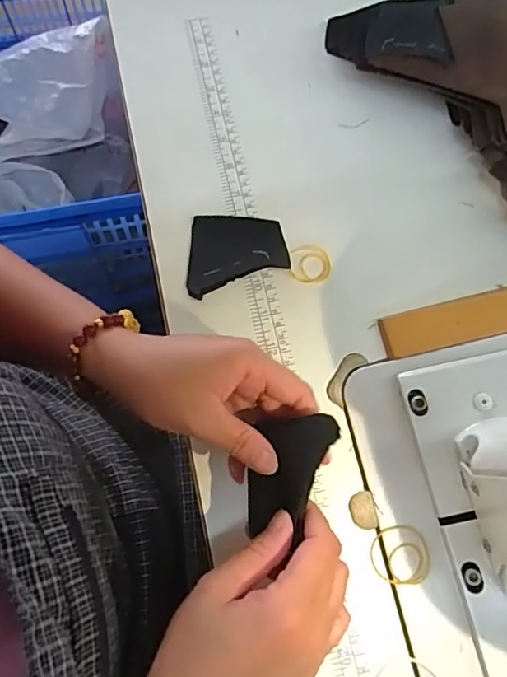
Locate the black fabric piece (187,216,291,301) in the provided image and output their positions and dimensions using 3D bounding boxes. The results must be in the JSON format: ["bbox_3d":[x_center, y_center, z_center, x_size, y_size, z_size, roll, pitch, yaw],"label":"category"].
[{"bbox_3d":[-0.013,-0.065,0.399,0.075,0.005,0.062,-7,74,-6],"label":"black fabric piece"}]

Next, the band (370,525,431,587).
[{"bbox_3d":[0.096,0.142,0.342,0.037,0.004,0.036,1,73,-4],"label":"band"}]

